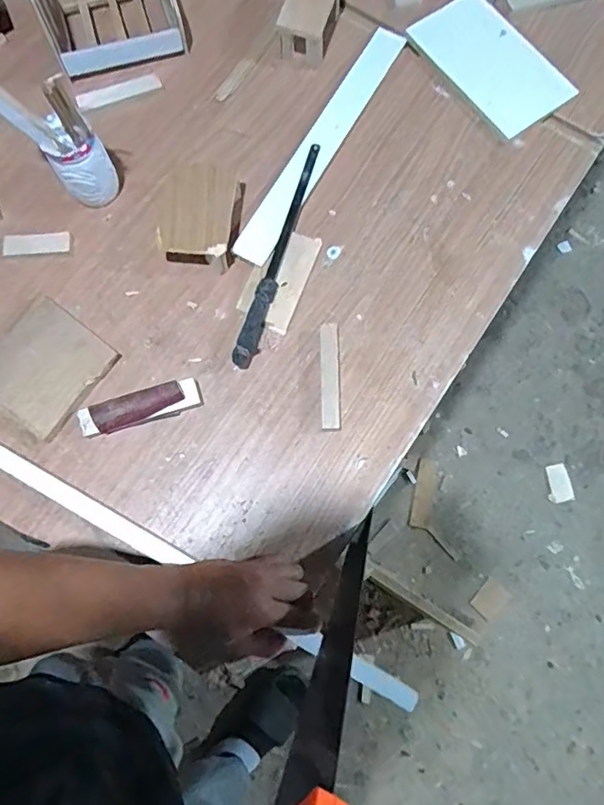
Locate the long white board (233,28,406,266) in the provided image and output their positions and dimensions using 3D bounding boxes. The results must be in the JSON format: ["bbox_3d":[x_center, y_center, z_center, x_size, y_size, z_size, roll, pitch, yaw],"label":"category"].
[{"bbox_3d":[0.028,-0.337,0.716,0.049,0.008,0.389,27,76,5],"label":"long white board"}]

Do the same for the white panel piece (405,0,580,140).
[{"bbox_3d":[0.250,-0.451,0.738,0.117,0.008,0.213,-35,80,-9],"label":"white panel piece"}]

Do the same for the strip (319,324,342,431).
[{"bbox_3d":[0.032,-0.030,0.636,0.023,0.013,0.127,-1,76,1],"label":"strip"}]

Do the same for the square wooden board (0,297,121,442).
[{"bbox_3d":[-0.289,-0.039,0.628,0.116,0.019,0.125,37,80,10],"label":"square wooden board"}]

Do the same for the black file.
[{"bbox_3d":[-0.024,-0.182,0.662,0.023,0.026,0.301,17,77,6],"label":"black file"}]

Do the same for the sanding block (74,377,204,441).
[{"bbox_3d":[-0.179,0.007,0.618,0.133,0.033,0.034,-17,78,-5],"label":"sanding block"}]

